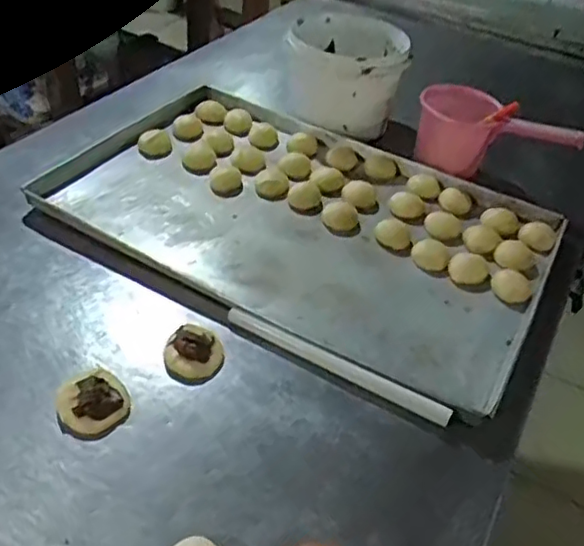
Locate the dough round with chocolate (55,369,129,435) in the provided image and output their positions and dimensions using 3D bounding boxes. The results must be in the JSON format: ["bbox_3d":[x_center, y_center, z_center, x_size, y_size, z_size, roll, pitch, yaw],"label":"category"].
[{"bbox_3d":[-0.217,0.137,0.669,0.071,0.033,0.079,-18,48,-25],"label":"dough round with chocolate"}]

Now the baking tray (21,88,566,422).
[{"bbox_3d":[0.018,-0.095,0.938,0.721,0.034,0.455,25,45,18],"label":"baking tray"}]

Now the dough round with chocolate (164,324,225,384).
[{"bbox_3d":[-0.115,0.089,0.723,0.066,0.028,0.079,-3,43,-11],"label":"dough round with chocolate"}]

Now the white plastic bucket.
[{"bbox_3d":[0.098,-0.367,1.136,0.206,0.146,0.197,4,42,-4],"label":"white plastic bucket"}]

